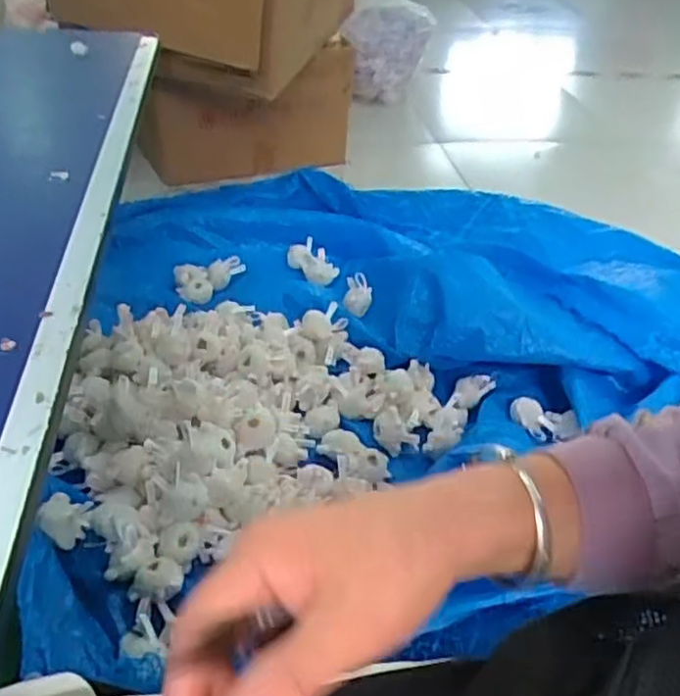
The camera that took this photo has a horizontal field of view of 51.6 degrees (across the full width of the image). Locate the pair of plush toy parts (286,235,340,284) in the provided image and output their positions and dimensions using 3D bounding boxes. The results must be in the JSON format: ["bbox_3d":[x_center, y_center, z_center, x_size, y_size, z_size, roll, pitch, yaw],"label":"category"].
[{"bbox_3d":[-0.054,-0.167,1.418,0.125,0.049,0.071,34,47,31],"label":"pair of plush toy parts"}]

